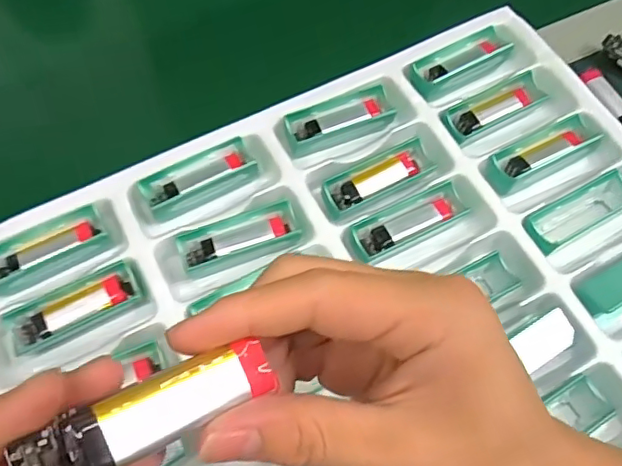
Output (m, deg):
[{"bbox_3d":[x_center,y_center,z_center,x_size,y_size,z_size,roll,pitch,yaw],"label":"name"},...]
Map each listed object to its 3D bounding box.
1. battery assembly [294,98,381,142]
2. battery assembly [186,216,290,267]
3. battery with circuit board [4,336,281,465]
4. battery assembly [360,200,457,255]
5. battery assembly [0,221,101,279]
[{"bbox_3d":[0.019,-0.084,0.414,0.066,0.009,0.013,-19,68,-10],"label":"battery assembly"},{"bbox_3d":[-0.048,0.005,0.372,0.069,0.010,0.015,-18,67,-9],"label":"battery assembly"},{"bbox_3d":[-0.040,0.047,0.146,0.066,0.011,0.017,-20,65,-27],"label":"battery with circuit board"},{"bbox_3d":[0.066,-0.004,0.381,0.068,0.010,0.016,-22,68,-11],"label":"battery assembly"},{"bbox_3d":[-0.173,0.011,0.368,0.067,0.014,0.014,-26,69,-13],"label":"battery assembly"}]

